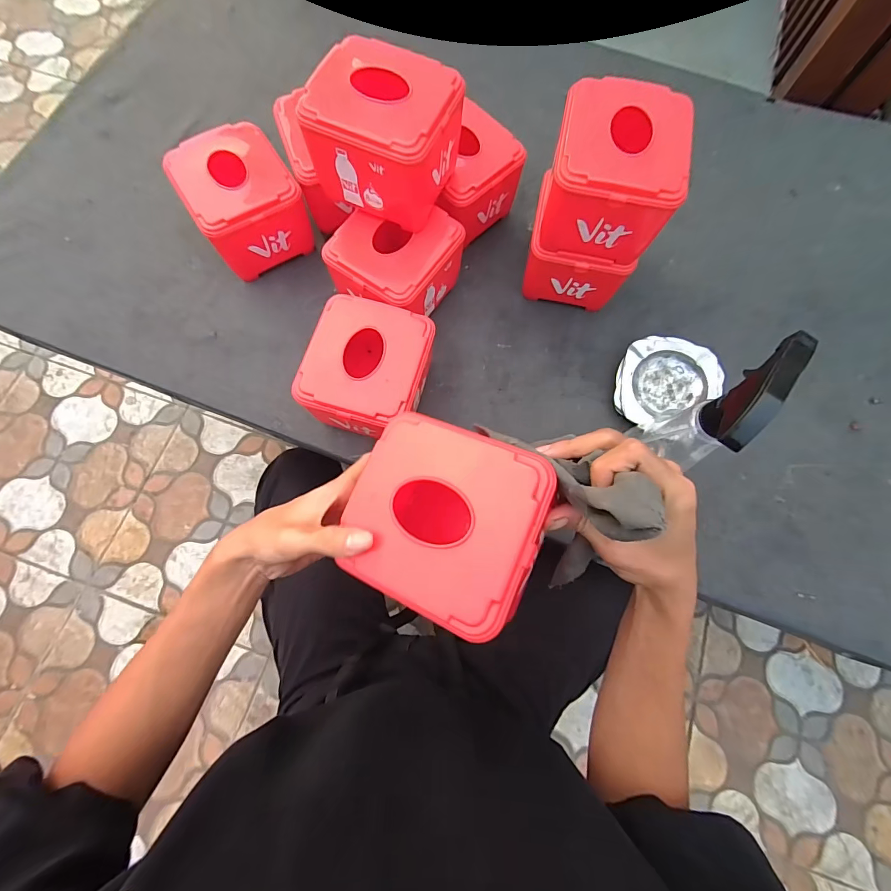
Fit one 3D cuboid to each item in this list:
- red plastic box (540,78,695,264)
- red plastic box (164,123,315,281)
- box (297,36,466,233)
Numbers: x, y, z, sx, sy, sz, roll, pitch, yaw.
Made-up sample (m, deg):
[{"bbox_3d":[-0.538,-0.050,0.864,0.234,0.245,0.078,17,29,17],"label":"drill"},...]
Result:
[{"bbox_3d":[0.160,-0.264,0.392,0.114,0.097,0.114,12,74,1],"label":"red plastic box"},{"bbox_3d":[-0.240,-0.290,0.473,0.112,0.088,0.118,-33,78,-10],"label":"red plastic box"},{"bbox_3d":[-0.058,-0.301,0.390,0.118,0.098,0.103,23,75,4],"label":"box"}]

